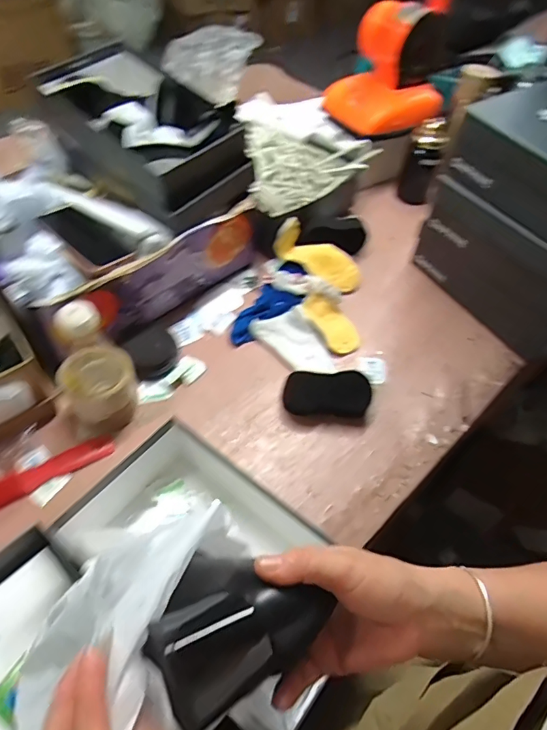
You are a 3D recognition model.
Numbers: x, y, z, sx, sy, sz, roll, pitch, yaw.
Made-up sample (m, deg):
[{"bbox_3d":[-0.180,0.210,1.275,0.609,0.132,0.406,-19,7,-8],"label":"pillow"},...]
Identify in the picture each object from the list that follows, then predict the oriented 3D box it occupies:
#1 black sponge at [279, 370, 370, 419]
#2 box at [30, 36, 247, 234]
[{"bbox_3d":[0.077,0.043,0.677,0.126,0.042,0.057,5,52,-1],"label":"black sponge"},{"bbox_3d":[-0.203,-0.363,0.737,0.199,0.118,0.326,-34,62,-27],"label":"box"}]

